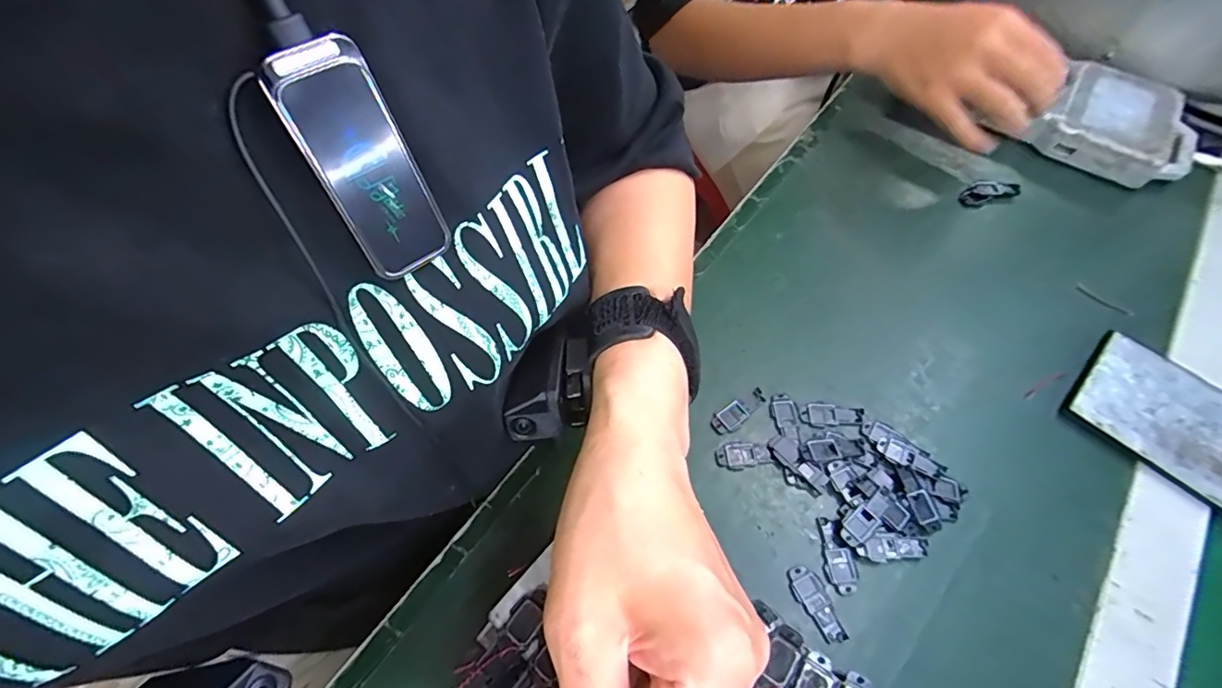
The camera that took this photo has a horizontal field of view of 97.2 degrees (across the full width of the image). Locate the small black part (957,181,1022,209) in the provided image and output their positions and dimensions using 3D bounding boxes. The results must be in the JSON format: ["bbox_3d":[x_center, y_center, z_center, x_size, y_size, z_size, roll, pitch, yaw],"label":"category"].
[{"bbox_3d":[0.305,-0.123,0.436,0.046,0.012,0.018,-10,59,-5],"label":"small black part"}]

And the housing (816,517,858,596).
[{"bbox_3d":[0.126,0.117,0.299,0.015,0.004,0.040,-8,59,-4],"label":"housing"}]

